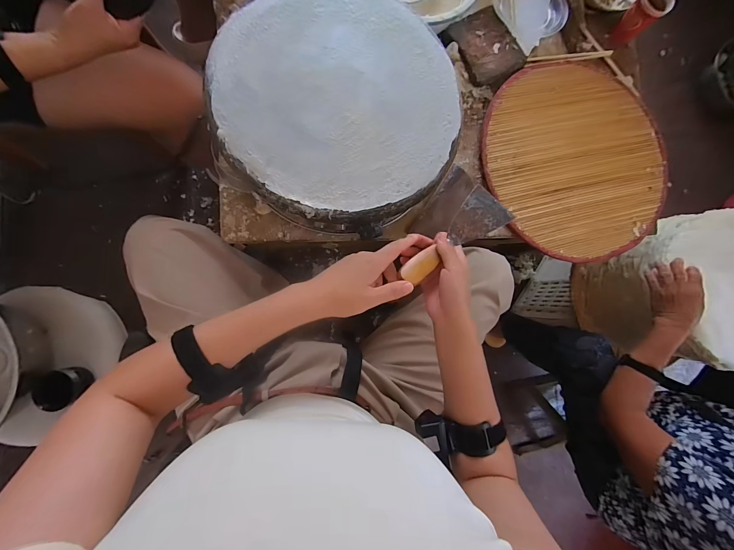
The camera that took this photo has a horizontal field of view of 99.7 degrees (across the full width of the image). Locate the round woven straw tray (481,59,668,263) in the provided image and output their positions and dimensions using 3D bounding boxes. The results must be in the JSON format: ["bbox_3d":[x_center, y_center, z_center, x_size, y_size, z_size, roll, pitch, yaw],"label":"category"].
[{"bbox_3d":[0.461,-0.254,0.676,0.434,0.026,0.425,0,87,-8],"label":"round woven straw tray"}]

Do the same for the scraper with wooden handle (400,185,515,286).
[{"bbox_3d":[0.117,-0.052,0.411,0.195,0.019,0.060,-38,93,-23],"label":"scraper with wooden handle"}]

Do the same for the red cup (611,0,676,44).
[{"bbox_3d":[0.609,-0.576,0.685,0.065,0.087,0.077,39,82,-5],"label":"red cup"}]

